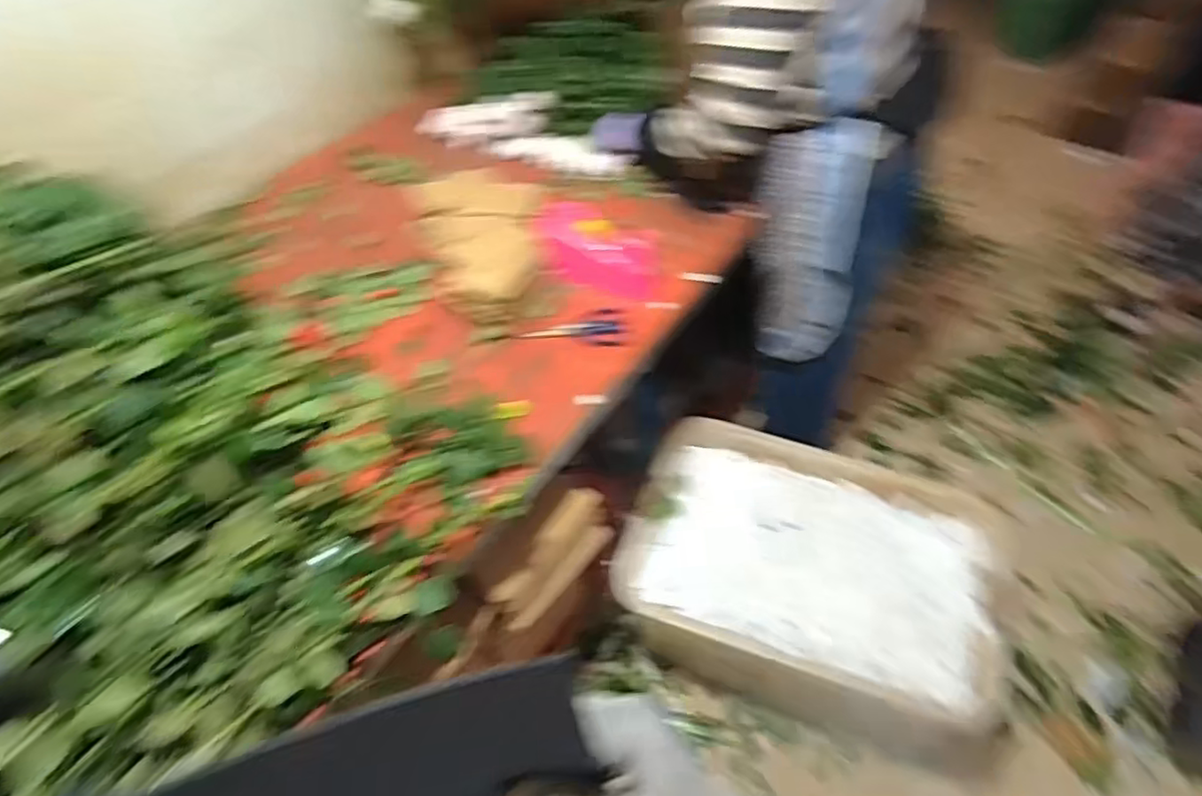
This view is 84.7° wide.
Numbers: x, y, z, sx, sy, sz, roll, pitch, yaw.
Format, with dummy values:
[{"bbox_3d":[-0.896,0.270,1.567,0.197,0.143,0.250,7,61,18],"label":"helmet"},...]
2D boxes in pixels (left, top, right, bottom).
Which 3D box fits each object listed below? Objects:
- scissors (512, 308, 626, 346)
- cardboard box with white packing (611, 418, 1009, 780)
[{"bbox_3d":[-0.048,-0.113,1.048,0.166,0.008,0.063,1,67,1],"label":"scissors"},{"bbox_3d":[0.449,0.411,1.411,0.729,0.322,0.487,16,53,15],"label":"cardboard box with white packing"}]

